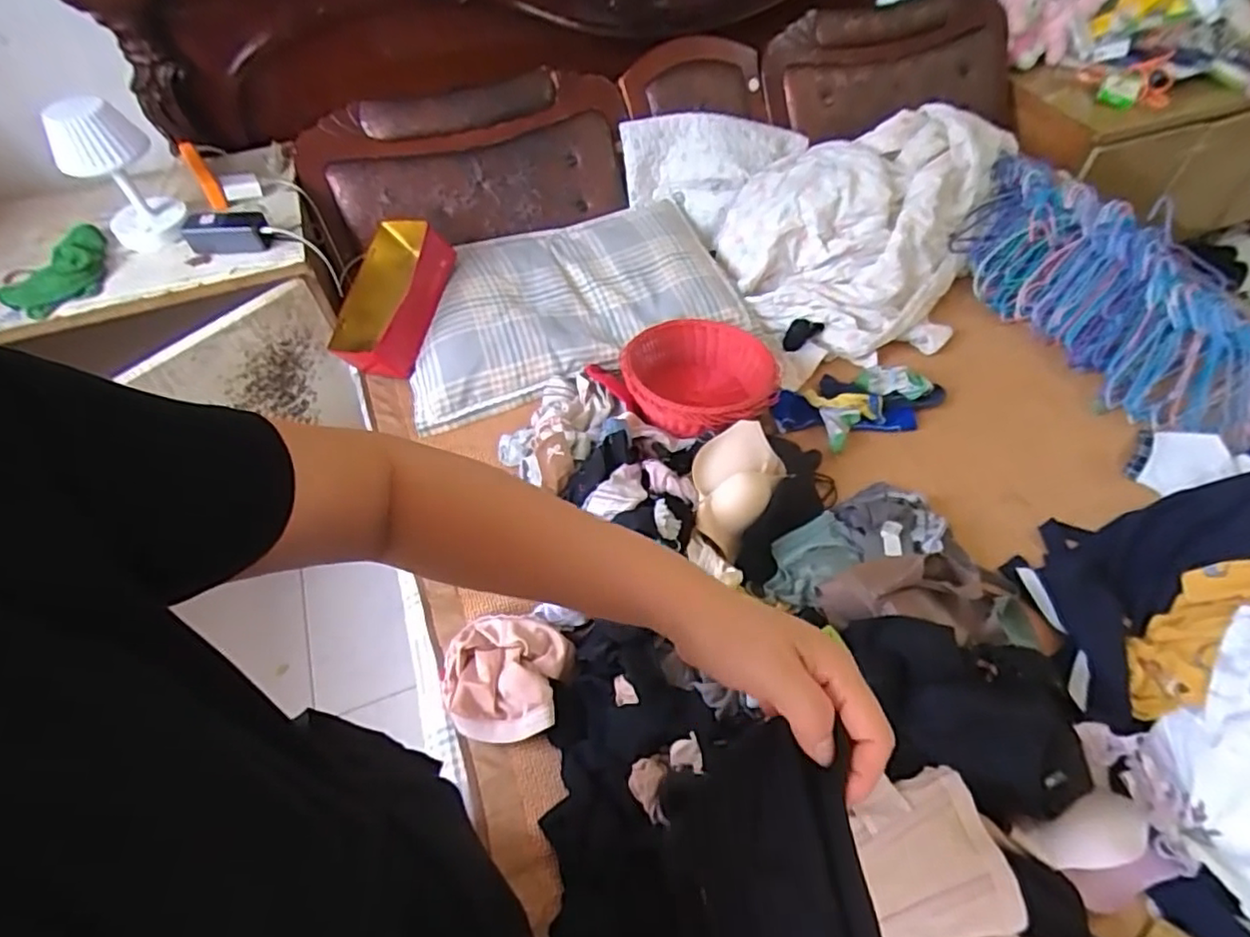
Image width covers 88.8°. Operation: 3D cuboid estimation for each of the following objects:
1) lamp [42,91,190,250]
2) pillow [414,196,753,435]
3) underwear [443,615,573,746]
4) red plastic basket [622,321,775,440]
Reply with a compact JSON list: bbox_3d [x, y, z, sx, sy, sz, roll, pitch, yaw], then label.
[{"bbox_3d":[-0.864,-0.505,1.077,0.135,0.196,0.128,36,62,25],"label":"lamp"},{"bbox_3d":[-0.134,-0.345,1.307,0.679,0.102,0.392,-21,55,-14],"label":"pillow"},{"bbox_3d":[-0.166,0.280,0.867,0.167,0.038,0.164,0,53,1],"label":"underwear"},{"bbox_3d":[0.135,-0.157,1.186,0.275,0.122,0.273,0,53,1],"label":"red plastic basket"}]

